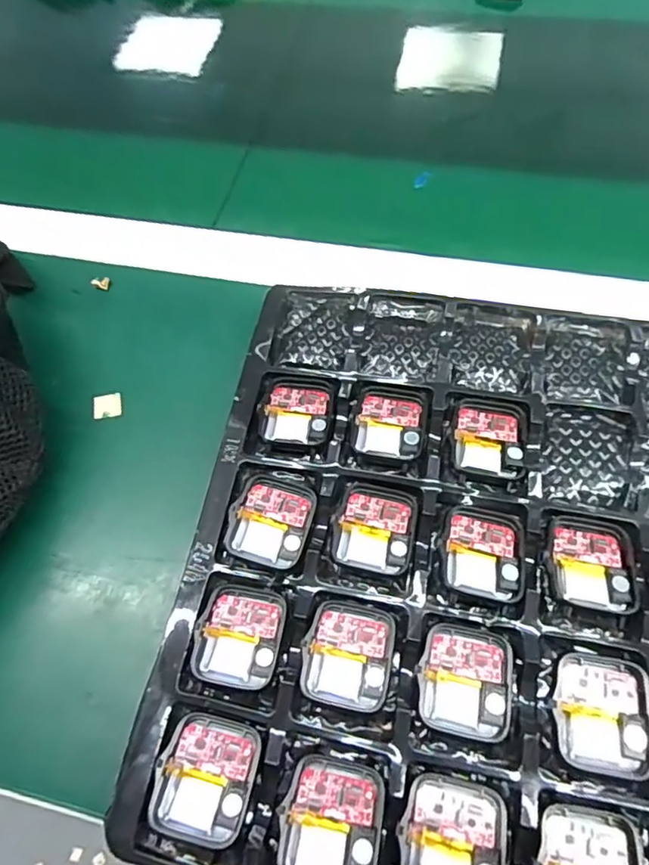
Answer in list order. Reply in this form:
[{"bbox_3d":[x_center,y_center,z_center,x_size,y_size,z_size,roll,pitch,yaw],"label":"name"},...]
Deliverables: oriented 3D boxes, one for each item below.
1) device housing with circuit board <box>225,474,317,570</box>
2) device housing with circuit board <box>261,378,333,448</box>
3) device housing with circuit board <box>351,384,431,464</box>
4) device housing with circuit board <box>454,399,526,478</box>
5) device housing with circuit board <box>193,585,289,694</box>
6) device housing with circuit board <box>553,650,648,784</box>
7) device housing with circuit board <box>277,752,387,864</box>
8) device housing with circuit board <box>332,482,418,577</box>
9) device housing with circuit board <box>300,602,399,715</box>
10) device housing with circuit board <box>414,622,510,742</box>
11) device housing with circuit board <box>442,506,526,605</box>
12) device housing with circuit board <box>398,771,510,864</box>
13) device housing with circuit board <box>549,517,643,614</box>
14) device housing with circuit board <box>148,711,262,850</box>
[{"bbox_3d":[-0.025,0.042,0.269,0.038,0.005,0.042,14,64,10],"label":"device housing with circuit board"},{"bbox_3d":[-0.014,-0.011,0.297,0.035,0.004,0.040,5,63,6],"label":"device housing with circuit board"},{"bbox_3d":[0.034,-0.006,0.290,0.037,0.004,0.045,8,63,7],"label":"device housing with circuit board"},{"bbox_3d":[0.083,0.002,0.282,0.035,0.005,0.043,7,63,7],"label":"device housing with circuit board"},{"bbox_3d":[-0.037,0.090,0.248,0.036,0.006,0.042,9,64,8],"label":"device housing with circuit board"},{"bbox_3d":[0.111,0.112,0.223,0.035,0.006,0.043,7,63,7],"label":"device housing with circuit board"},{"bbox_3d":[0.003,0.149,0.212,0.037,0.006,0.042,11,64,9],"label":"device housing with circuit board"},{"bbox_3d":[0.024,0.045,0.266,0.035,0.004,0.041,12,64,9],"label":"device housing with circuit board"},{"bbox_3d":[0.011,0.095,0.241,0.037,0.004,0.042,10,64,8],"label":"device housing with circuit board"},{"bbox_3d":[0.059,0.103,0.234,0.037,0.004,0.042,7,63,7],"label":"device housing with circuit board"},{"bbox_3d":[0.073,0.054,0.255,0.036,0.005,0.042,7,63,7],"label":"device housing with circuit board"},{"bbox_3d":[0.048,0.153,0.207,0.037,0.006,0.043,12,64,9],"label":"device housing with circuit board"},{"bbox_3d":[0.119,0.058,0.249,0.036,0.007,0.040,7,63,7],"label":"device housing with circuit board"},{"bbox_3d":[-0.047,0.138,0.222,0.037,0.009,0.042,10,64,8],"label":"device housing with circuit board"}]

